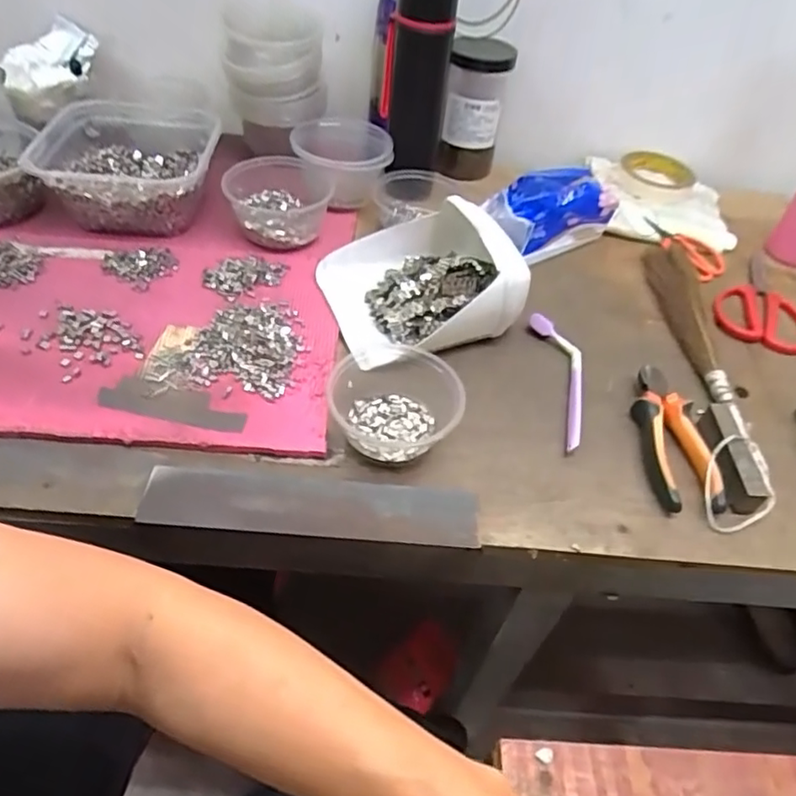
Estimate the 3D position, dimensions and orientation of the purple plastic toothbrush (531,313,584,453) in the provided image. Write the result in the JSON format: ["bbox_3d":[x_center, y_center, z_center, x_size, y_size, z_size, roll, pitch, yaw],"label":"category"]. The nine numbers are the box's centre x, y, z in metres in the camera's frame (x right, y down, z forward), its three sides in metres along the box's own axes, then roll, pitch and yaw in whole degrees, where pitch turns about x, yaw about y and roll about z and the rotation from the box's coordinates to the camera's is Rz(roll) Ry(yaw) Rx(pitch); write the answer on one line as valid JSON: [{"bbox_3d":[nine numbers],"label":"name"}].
[{"bbox_3d":[0.160,-0.017,0.570,0.041,0.021,0.162,1,47,-6],"label":"purple plastic toothbrush"}]

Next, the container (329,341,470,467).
[{"bbox_3d":[-0.007,-0.002,0.508,0.116,0.044,0.112,4,47,-4],"label":"container"}]

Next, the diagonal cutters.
[{"bbox_3d":[0.238,0.032,0.530,0.053,0.025,0.147,1,47,-6],"label":"diagonal cutters"}]

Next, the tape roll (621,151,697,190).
[{"bbox_3d":[0.345,-0.309,0.819,0.092,0.021,0.092,4,47,-4],"label":"tape roll"}]

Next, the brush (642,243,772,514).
[{"bbox_3d":[0.297,-0.053,0.600,0.046,0.043,0.362,8,47,0],"label":"brush"}]

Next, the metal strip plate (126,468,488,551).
[{"bbox_3d":[-0.063,0.081,0.456,0.246,0.006,0.048,5,45,-3],"label":"metal strip plate"}]

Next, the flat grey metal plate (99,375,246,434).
[{"bbox_3d":[-0.185,0.006,0.502,0.119,0.004,0.037,13,47,0],"label":"flat grey metal plate"}]

